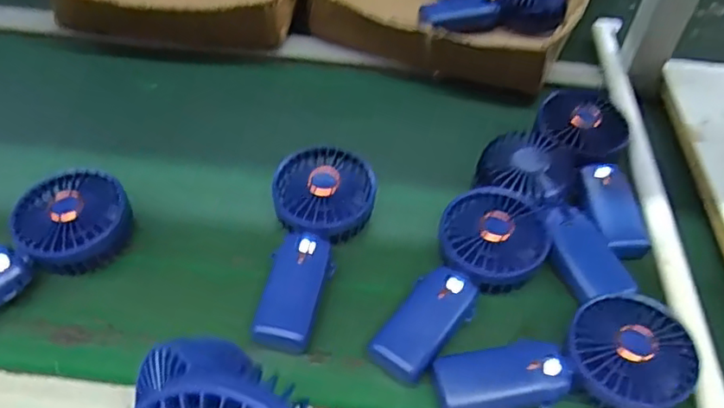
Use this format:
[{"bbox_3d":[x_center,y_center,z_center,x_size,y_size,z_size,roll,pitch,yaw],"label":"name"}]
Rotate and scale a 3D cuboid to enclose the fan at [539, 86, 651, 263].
[{"bbox_3d":[0.213,-0.035,0.553,0.085,0.032,0.166,6,53,2],"label":"fan"}]

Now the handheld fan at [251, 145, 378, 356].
[{"bbox_3d":[-0.043,0.029,0.493,0.088,0.035,0.183,10,52,5],"label":"handheld fan"}]

